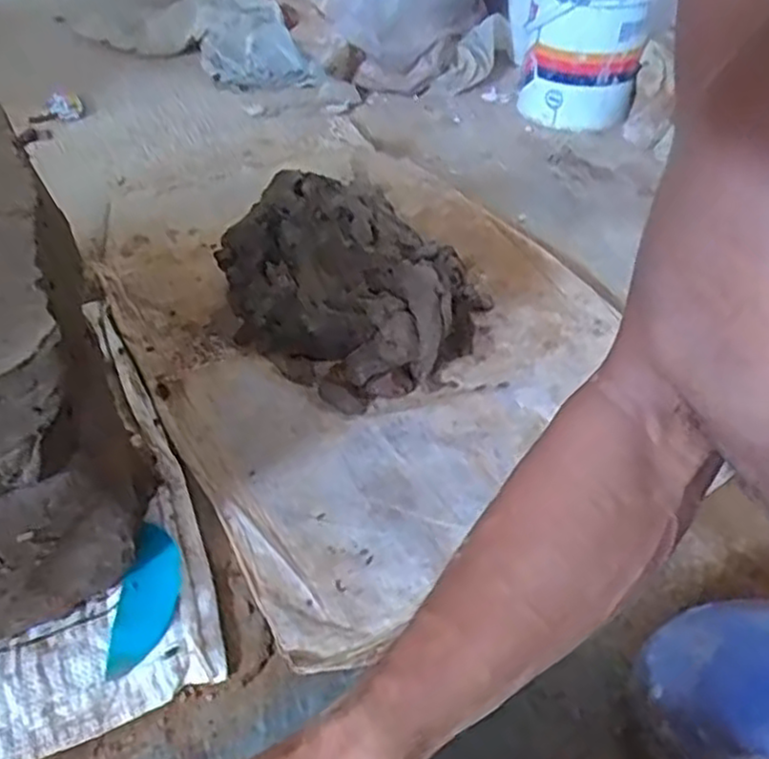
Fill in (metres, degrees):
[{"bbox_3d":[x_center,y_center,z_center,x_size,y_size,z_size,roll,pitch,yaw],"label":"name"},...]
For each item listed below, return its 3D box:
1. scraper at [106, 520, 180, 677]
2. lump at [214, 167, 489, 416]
[{"bbox_3d":[-0.162,0.145,0.508,0.041,0.011,0.117,-13,43,4],"label":"scraper"},{"bbox_3d":[-0.028,-0.100,0.706,0.235,0.125,0.197,31,49,29],"label":"lump"}]

